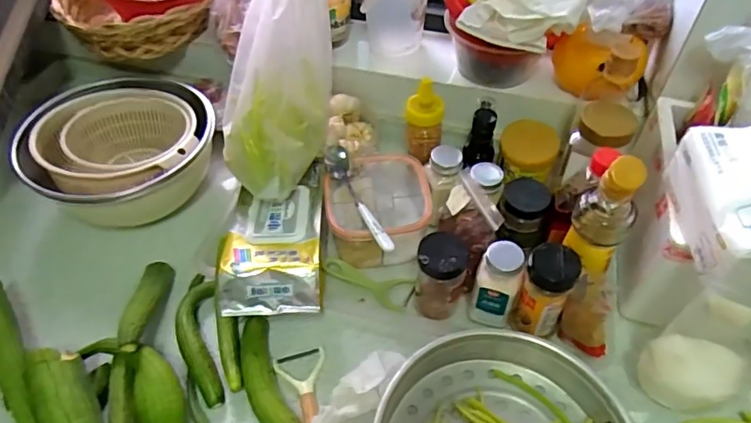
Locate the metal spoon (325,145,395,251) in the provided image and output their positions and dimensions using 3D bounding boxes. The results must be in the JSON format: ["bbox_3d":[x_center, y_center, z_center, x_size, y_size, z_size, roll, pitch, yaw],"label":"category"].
[{"bbox_3d":[-0.026,-0.019,0.667,0.031,0.018,0.178,-18,52,-13],"label":"metal spoon"}]

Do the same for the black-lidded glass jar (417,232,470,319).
[{"bbox_3d":[0.078,0.077,0.643,0.057,0.118,0.056,1,51,2],"label":"black-lidded glass jar"}]

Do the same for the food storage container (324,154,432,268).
[{"bbox_3d":[0.004,-0.002,0.726,0.134,0.095,0.147,-9,51,-6],"label":"food storage container"}]

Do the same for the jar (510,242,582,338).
[{"bbox_3d":[0.192,0.090,0.606,0.055,0.123,0.058,25,55,20],"label":"jar"}]

